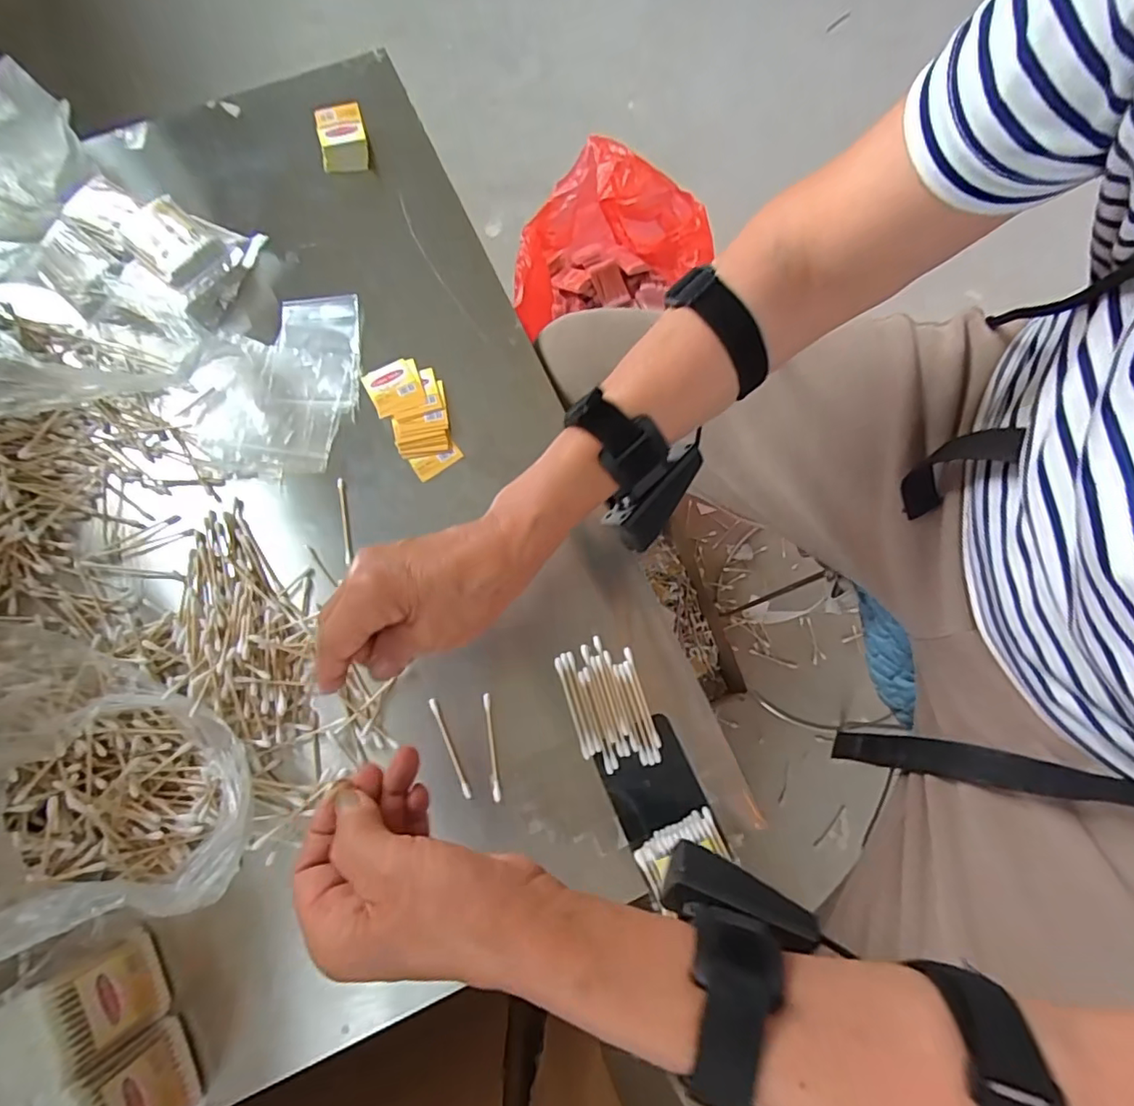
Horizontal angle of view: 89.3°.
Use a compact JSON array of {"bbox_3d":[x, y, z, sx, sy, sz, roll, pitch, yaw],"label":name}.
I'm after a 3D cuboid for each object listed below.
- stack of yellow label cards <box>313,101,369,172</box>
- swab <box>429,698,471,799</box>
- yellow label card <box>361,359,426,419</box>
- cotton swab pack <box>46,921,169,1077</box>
[{"bbox_3d":[-0.204,-0.380,0.524,0.042,0.028,0.047,-13,76,-3],"label":"stack of yellow label cards"},{"bbox_3d":[-0.083,0.137,0.405,0.005,0.009,0.072,-23,77,-5],"label":"swab"},{"bbox_3d":[-0.143,-0.136,0.474,0.040,0.004,0.051,-26,70,-5],"label":"yellow label card"},{"bbox_3d":[-0.268,0.261,0.338,0.013,0.069,0.051,-29,78,-7],"label":"cotton swab pack"}]

